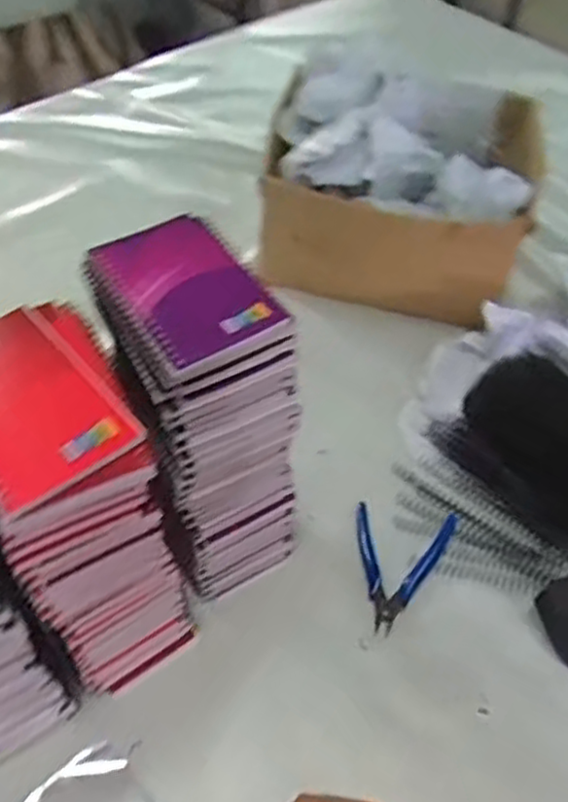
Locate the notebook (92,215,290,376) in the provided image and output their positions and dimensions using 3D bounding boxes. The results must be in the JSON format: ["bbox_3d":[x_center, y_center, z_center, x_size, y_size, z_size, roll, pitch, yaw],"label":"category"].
[{"bbox_3d":[-0.064,-0.076,0.479,0.086,0.011,0.134,-25,56,-22],"label":"notebook"}]

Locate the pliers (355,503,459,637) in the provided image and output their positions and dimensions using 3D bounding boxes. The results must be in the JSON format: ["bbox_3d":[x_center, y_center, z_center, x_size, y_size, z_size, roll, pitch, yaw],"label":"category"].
[{"bbox_3d":[0.109,0.149,0.655,0.091,0.010,0.114,7,50,3],"label":"pliers"}]

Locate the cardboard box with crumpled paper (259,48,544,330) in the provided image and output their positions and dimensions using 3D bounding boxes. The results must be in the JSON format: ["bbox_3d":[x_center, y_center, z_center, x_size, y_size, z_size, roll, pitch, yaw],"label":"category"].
[{"bbox_3d":[0.142,-0.266,0.881,0.315,0.180,0.304,21,52,14],"label":"cardboard box with crumpled paper"}]

